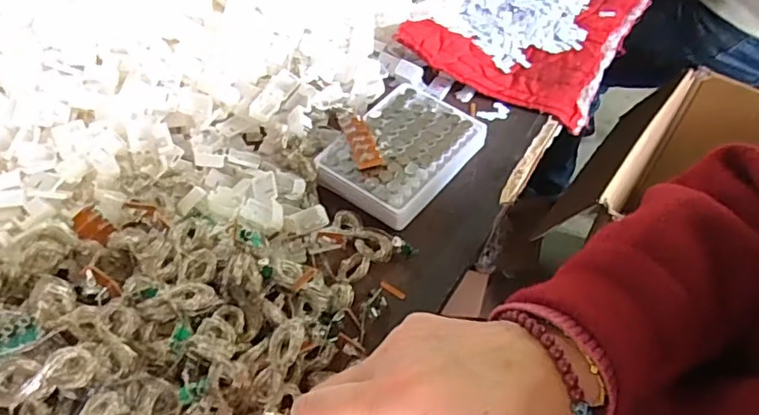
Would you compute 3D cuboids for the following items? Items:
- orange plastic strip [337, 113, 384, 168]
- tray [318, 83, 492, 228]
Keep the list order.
[{"bbox_3d":[-0.016,-0.057,0.480,0.022,0.013,0.056,-17,54,-13],"label":"orange plastic strip"},{"bbox_3d":[0.020,-0.049,0.500,0.097,0.033,0.133,31,58,22],"label":"tray"}]

